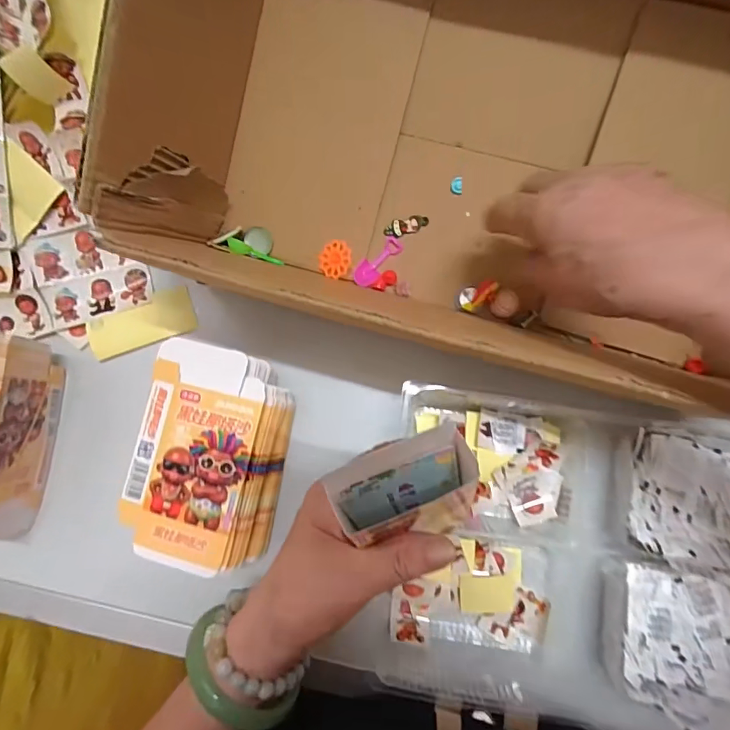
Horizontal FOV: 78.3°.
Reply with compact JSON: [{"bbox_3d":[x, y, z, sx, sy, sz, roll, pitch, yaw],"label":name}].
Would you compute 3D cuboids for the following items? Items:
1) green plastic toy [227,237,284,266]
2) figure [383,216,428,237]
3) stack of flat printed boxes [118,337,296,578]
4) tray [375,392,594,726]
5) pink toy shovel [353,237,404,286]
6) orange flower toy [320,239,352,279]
[{"bbox_3d":[-0.090,-0.090,0.364,0.046,0.011,0.012,16,83,-32],"label":"green plastic toy"},{"bbox_3d":[0.034,-0.115,0.371,0.036,0.005,0.013,-11,83,1],"label":"figure"},{"bbox_3d":[-0.111,0.066,0.335,0.098,0.067,0.150,11,84,3],"label":"stack of flat printed boxes"},{"bbox_3d":[0.099,0.136,0.347,0.151,0.029,0.223,6,83,3],"label":"tray"},{"bbox_3d":[0.010,-0.086,0.374,0.019,0.004,0.048,39,86,6],"label":"pink toy shovel"},{"bbox_3d":[-0.024,-0.087,0.368,0.028,0.004,0.028,-22,88,24],"label":"orange flower toy"}]

